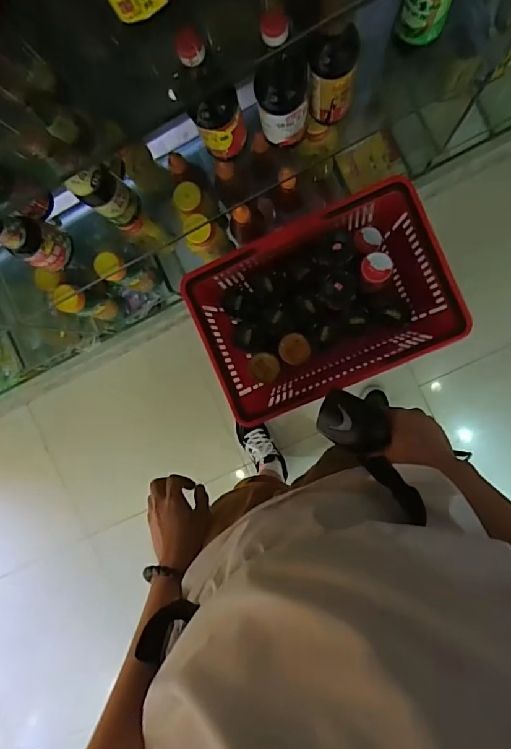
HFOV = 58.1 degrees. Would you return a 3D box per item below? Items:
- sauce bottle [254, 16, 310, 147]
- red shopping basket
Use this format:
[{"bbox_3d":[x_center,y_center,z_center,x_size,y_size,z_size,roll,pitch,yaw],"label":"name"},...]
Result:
[{"bbox_3d":[0.034,-0.378,0.605,0.069,0.207,0.060,0,92,7],"label":"sauce bottle"},{"bbox_3d":[0.132,-0.135,0.954,0.470,0.245,0.324,-24,89,7],"label":"red shopping basket"}]

